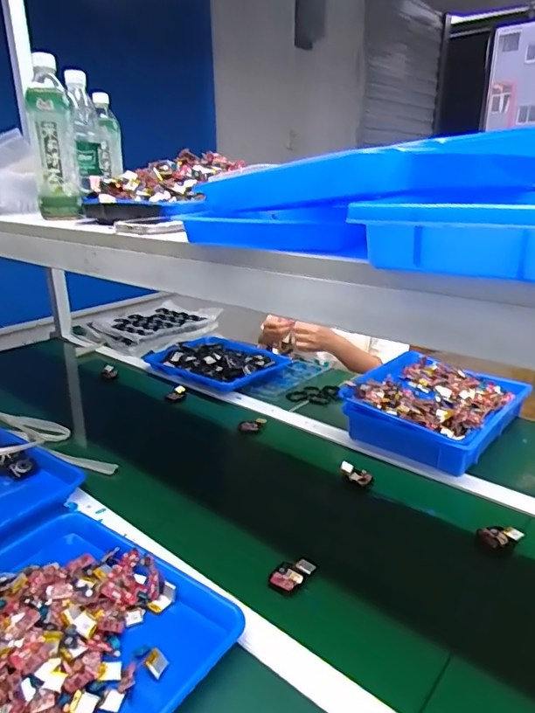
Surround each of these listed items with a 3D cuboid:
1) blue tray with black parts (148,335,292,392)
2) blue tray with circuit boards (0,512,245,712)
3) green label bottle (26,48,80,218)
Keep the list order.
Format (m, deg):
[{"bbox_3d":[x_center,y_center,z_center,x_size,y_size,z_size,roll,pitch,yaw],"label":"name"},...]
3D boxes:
[{"bbox_3d":[-0.137,0.008,1.320,0.352,0.049,0.236,15,25,37],"label":"blue tray with black parts"},{"bbox_3d":[-0.227,0.298,0.557,0.346,0.050,0.263,13,24,34],"label":"blue tray with circuit boards"},{"bbox_3d":[-0.312,-0.311,0.723,0.060,0.209,0.060,-9,21,-20],"label":"green label bottle"}]

